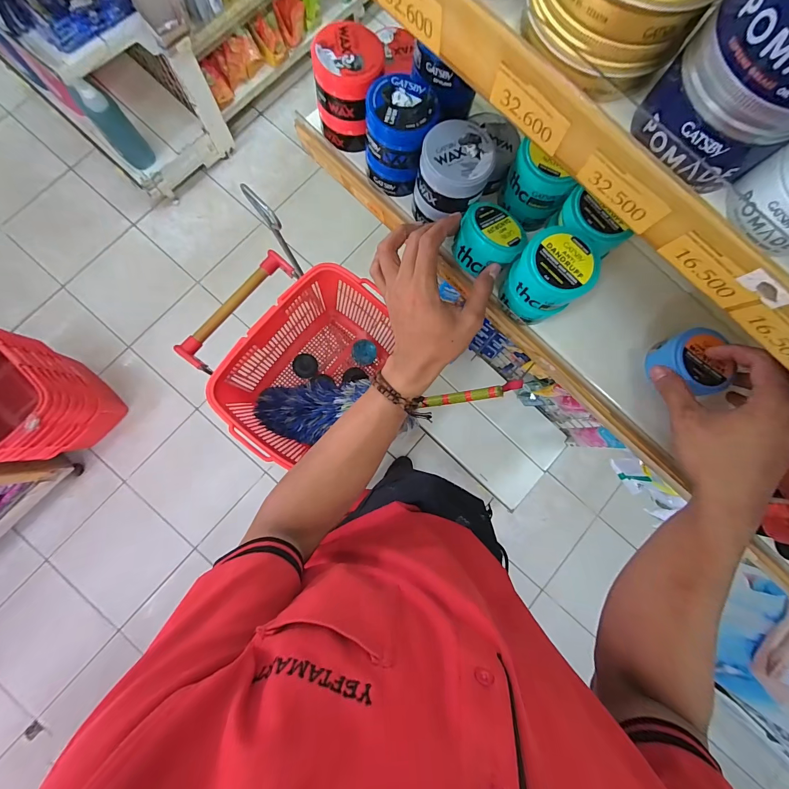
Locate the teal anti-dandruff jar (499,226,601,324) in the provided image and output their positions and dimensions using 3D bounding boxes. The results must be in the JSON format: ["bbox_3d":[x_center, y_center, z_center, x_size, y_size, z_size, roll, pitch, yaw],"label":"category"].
[{"bbox_3d":[0.149,-0.114,0.341,0.063,0.072,0.066,-39,86,-7],"label":"teal anti-dandruff jar"}]

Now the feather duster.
[{"bbox_3d":[-0.058,0.023,0.693,0.576,0.076,0.135,-4,82,23],"label":"feather duster"}]

